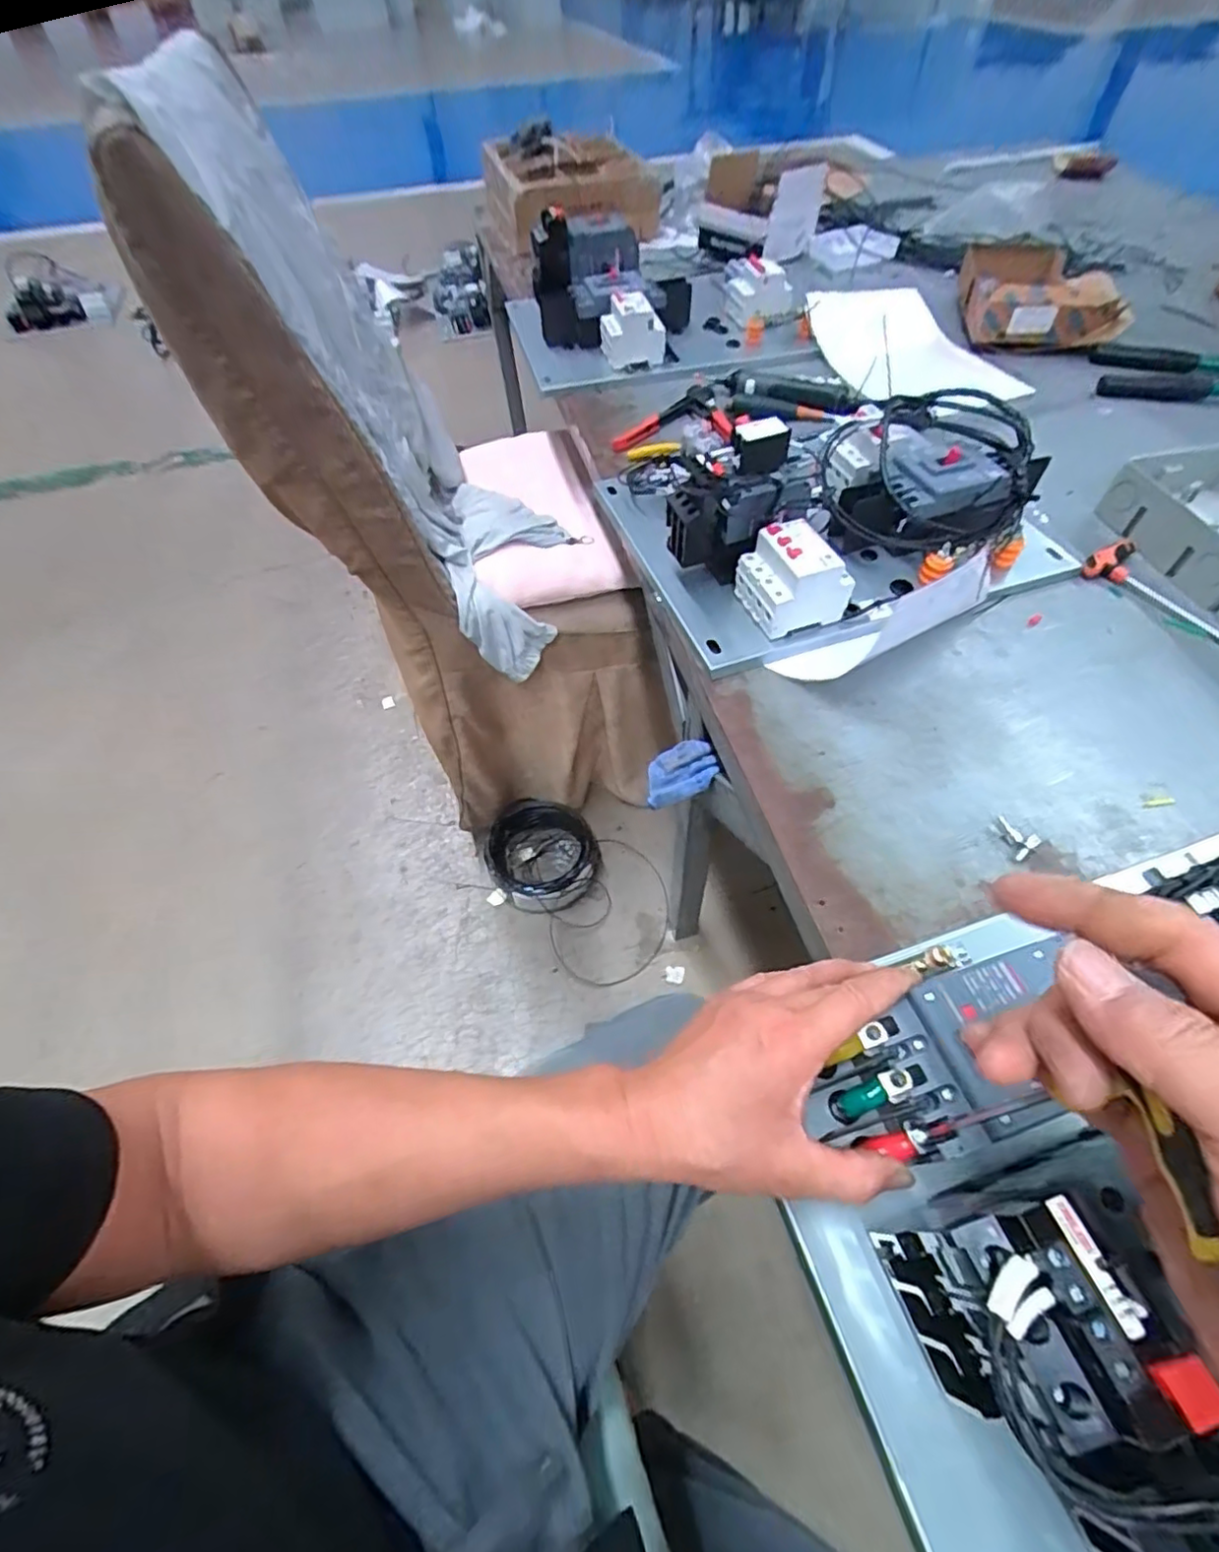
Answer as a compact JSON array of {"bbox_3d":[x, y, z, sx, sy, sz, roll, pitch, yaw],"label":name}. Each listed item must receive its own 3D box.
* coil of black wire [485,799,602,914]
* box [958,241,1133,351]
[{"bbox_3d":[-0.120,0.136,1.127,0.189,0.068,0.204,-1,54,1],"label":"coil of black wire"},{"bbox_3d":[0.639,-0.729,0.956,0.202,0.070,0.245,3,55,4],"label":"box"}]

